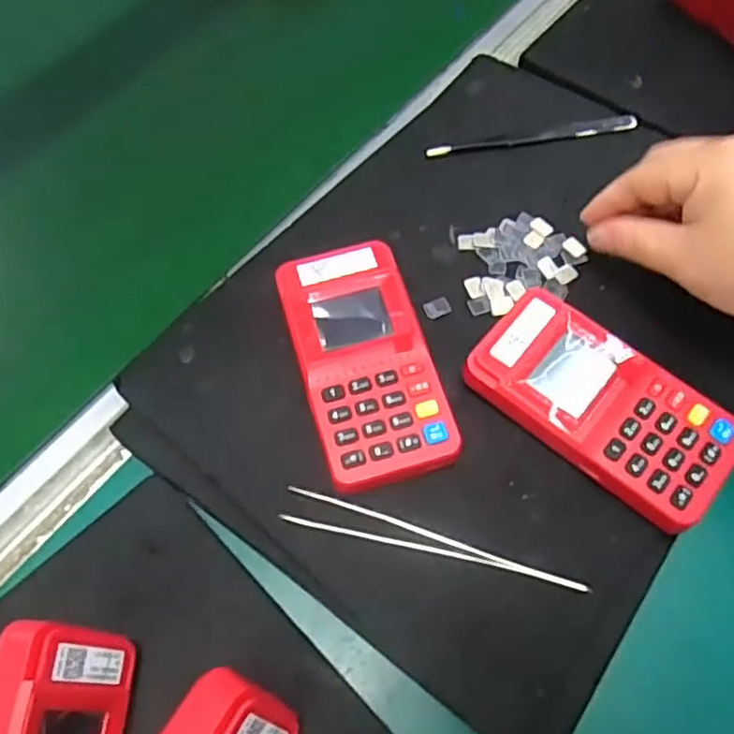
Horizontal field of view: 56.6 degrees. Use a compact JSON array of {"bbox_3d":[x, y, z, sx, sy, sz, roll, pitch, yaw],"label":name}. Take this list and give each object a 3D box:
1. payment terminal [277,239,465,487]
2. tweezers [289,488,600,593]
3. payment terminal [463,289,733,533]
[{"bbox_3d":[-0.001,-0.003,0.332,0.060,0.023,0.120,-15,61,-8],"label":"payment terminal"},{"bbox_3d":[0.028,0.077,0.302,0.134,0.007,0.015,13,61,8],"label":"tweezers"},{"bbox_3d":[0.109,0.019,0.321,0.119,0.023,0.063,36,66,19],"label":"payment terminal"}]

